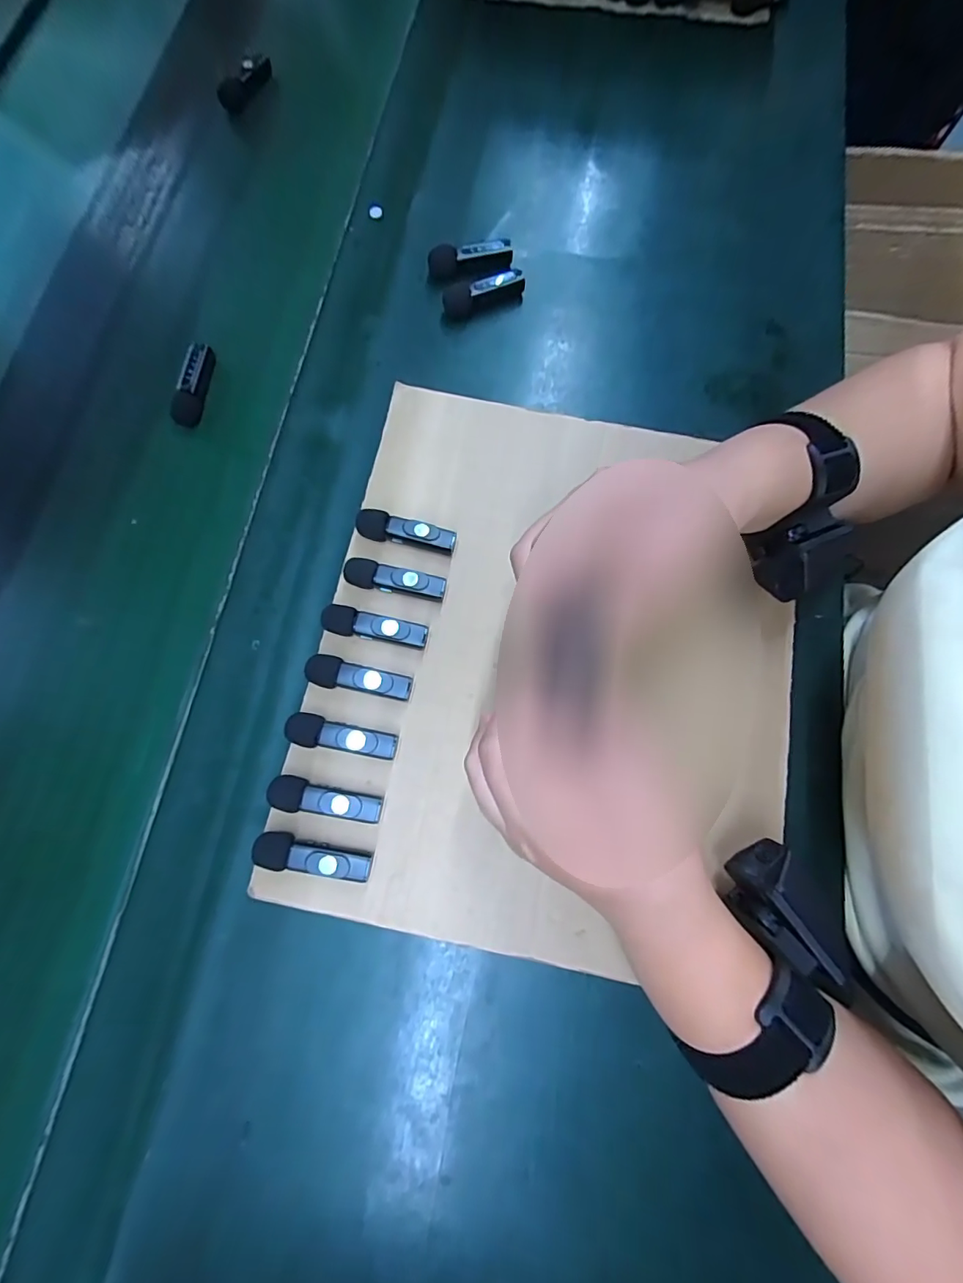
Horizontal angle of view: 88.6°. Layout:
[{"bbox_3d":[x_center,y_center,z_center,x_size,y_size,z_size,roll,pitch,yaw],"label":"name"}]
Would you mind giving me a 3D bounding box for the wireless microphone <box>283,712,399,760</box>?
[{"bbox_3d":[-0.083,0.058,0.295,0.063,0.015,0.018,12,76,6],"label":"wireless microphone"}]

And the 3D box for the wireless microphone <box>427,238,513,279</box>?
[{"bbox_3d":[-0.008,-0.302,0.385,0.067,0.016,0.020,-17,75,-1],"label":"wireless microphone"}]

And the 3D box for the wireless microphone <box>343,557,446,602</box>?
[{"bbox_3d":[-0.056,-0.039,0.319,0.063,0.017,0.018,13,76,7],"label":"wireless microphone"}]

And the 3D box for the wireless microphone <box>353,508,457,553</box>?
[{"bbox_3d":[-0.050,-0.072,0.328,0.065,0.017,0.018,10,76,6],"label":"wireless microphone"}]

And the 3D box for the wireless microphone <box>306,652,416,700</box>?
[{"bbox_3d":[-0.075,0.023,0.305,0.063,0.016,0.018,12,76,6],"label":"wireless microphone"}]

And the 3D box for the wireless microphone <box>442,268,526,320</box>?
[{"bbox_3d":[0.002,-0.270,0.383,0.064,0.016,0.027,-17,75,-1],"label":"wireless microphone"}]

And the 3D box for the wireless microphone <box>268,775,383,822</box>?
[{"bbox_3d":[-0.090,0.091,0.286,0.063,0.014,0.019,7,75,5],"label":"wireless microphone"}]

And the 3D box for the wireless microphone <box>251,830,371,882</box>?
[{"bbox_3d":[-0.095,0.121,0.278,0.064,0.015,0.019,8,76,5],"label":"wireless microphone"}]

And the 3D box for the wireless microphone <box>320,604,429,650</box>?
[{"bbox_3d":[-0.067,-0.008,0.311,0.065,0.017,0.018,12,76,6],"label":"wireless microphone"}]

